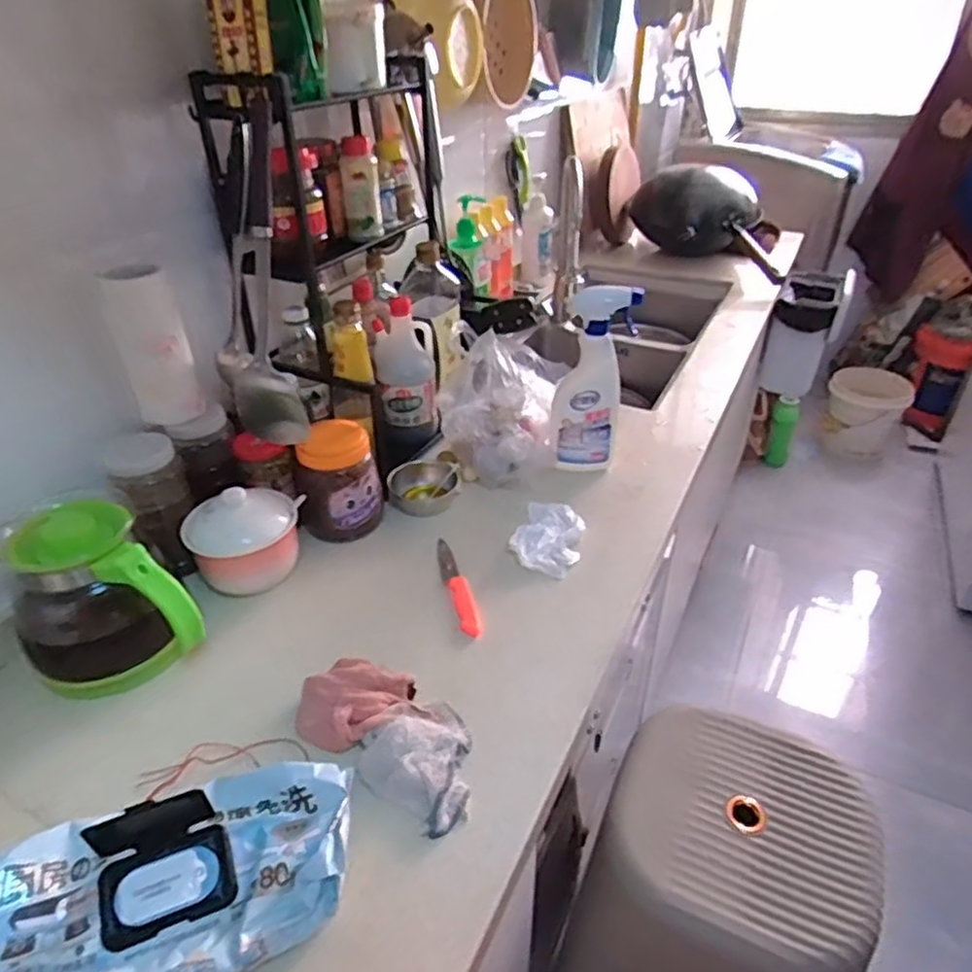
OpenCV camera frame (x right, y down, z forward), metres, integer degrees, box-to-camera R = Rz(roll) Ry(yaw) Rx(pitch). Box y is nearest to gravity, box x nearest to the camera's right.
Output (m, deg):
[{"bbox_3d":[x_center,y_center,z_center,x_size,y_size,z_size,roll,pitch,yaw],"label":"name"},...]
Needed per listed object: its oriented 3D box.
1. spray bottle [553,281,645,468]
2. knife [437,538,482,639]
[{"bbox_3d":[0.146,-0.137,0.946,0.105,0.258,0.049,2,35,4],"label":"spray bottle"},{"bbox_3d":[-0.034,0.116,0.822,0.026,0.009,0.169,-10,36,-13],"label":"knife"}]

